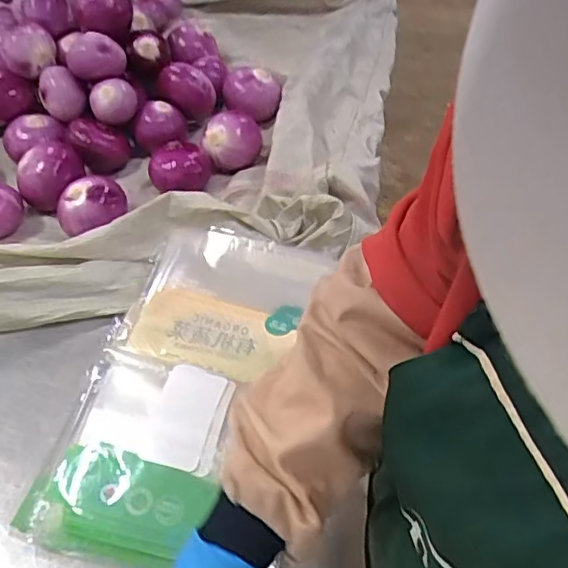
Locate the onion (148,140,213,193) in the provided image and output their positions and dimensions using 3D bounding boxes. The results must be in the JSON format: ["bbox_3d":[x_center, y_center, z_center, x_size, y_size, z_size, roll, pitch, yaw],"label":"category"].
[{"bbox_3d":[-0.139,-0.157,0.799,0.085,0.057,0.081,-9,49,-10],"label":"onion"}]

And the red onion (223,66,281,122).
[{"bbox_3d":[-0.048,-0.304,0.936,0.073,0.070,0.084,-23,53,-21],"label":"red onion"}]

